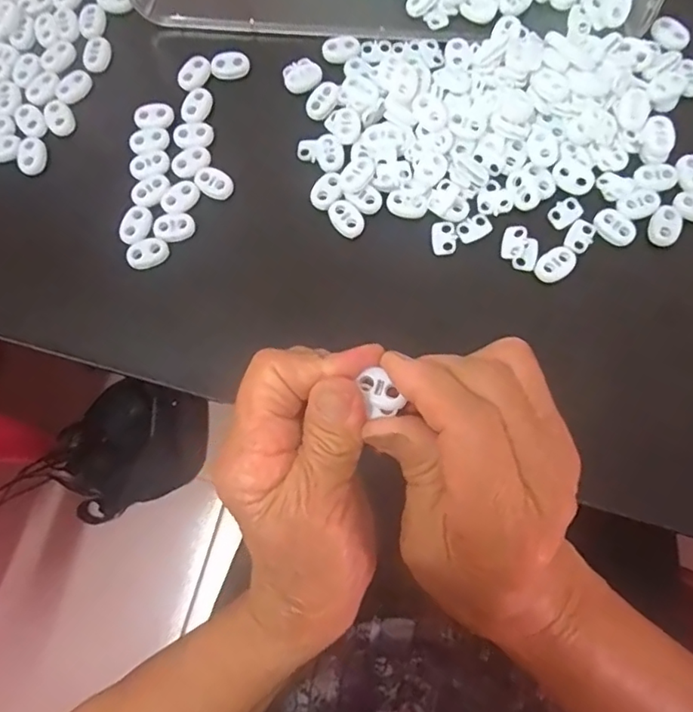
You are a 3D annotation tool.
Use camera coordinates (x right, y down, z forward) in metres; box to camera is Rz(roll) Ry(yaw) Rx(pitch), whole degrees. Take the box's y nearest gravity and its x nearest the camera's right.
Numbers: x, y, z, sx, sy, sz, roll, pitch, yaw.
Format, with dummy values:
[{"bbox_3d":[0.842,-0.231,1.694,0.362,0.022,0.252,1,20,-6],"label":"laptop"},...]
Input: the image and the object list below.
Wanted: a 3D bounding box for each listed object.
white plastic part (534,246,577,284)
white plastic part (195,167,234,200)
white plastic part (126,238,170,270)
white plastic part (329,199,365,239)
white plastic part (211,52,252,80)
[{"bbox_3d":[0.111,-0.048,0.293,0.022,0.004,0.014,-36,79,-6],"label":"white plastic part"},{"bbox_3d":[-0.074,-0.097,0.311,0.022,0.006,0.015,32,80,8],"label":"white plastic part"},{"bbox_3d":[-0.109,-0.056,0.304,0.022,0.008,0.014,-26,78,-4],"label":"white plastic part"},{"bbox_3d":[0.000,-0.075,0.304,0.016,0.004,0.022,-40,79,-7],"label":"white plastic part"},{"bbox_3d":[-0.069,-0.171,0.327,0.022,0.010,0.010,-11,77,-1],"label":"white plastic part"}]

